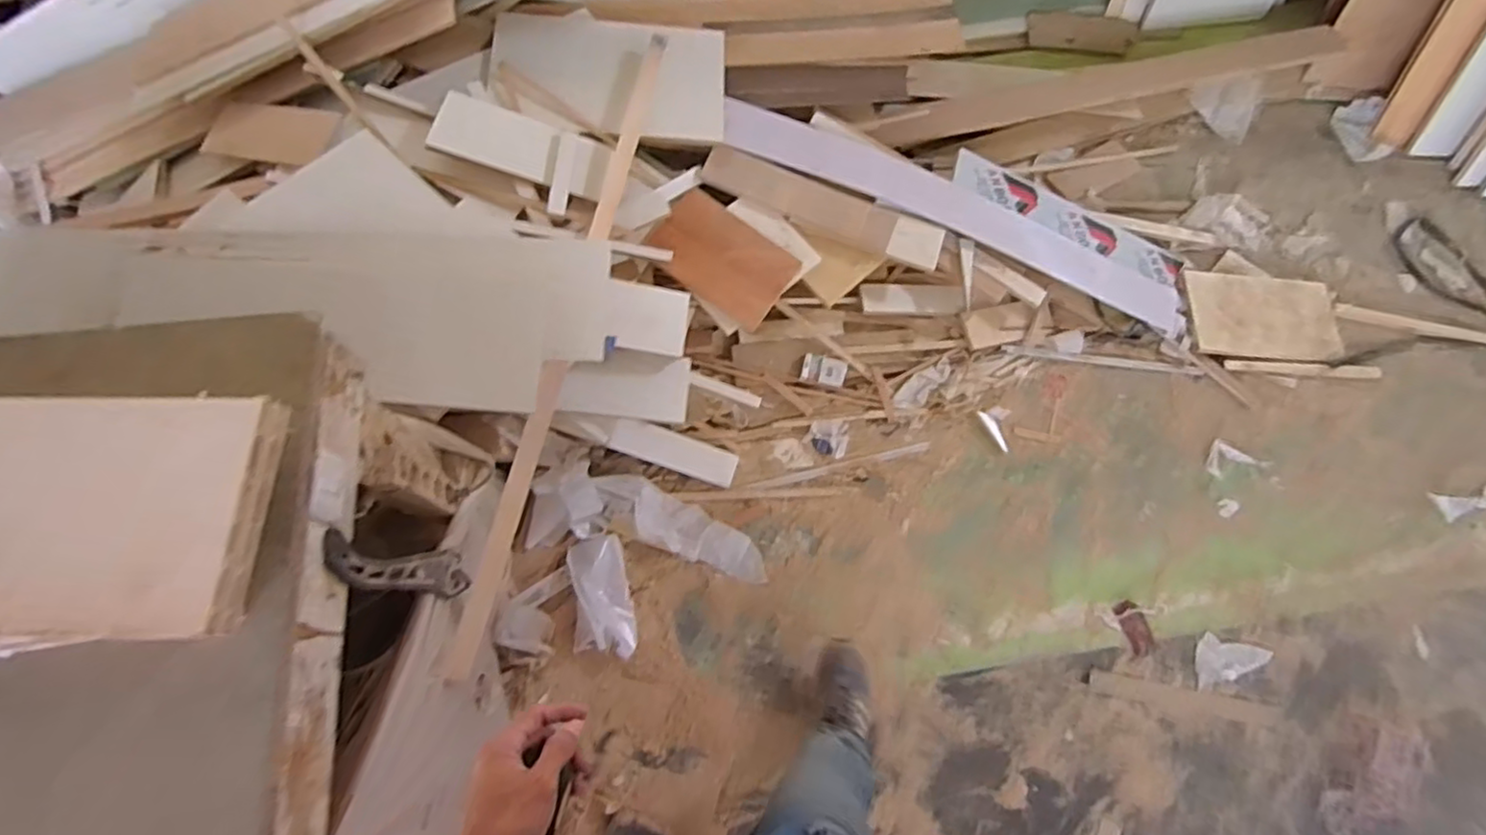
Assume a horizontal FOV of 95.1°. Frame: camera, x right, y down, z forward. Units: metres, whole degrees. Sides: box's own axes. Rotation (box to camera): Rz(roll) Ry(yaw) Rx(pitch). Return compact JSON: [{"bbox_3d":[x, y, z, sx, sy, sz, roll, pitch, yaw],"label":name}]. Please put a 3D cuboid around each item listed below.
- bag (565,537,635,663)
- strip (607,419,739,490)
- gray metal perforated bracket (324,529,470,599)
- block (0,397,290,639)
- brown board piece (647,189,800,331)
[{"bbox_3d":[-0.279,0.367,1.394,0.119,0.056,0.242,-1,72,-24],"label":"bag"},{"bbox_3d":[-0.148,0.075,1.481,0.278,0.021,0.077,21,95,-16],"label":"strip"},{"bbox_3d":[-0.471,0.212,0.957,0.028,0.383,0.073,-11,70,-4],"label":"gray metal perforated bracket"},{"bbox_3d":[-0.721,0.090,0.642,0.497,0.058,0.240,0,70,-1],"label":"block"},{"bbox_3d":[-0.045,-0.347,1.497,0.295,0.021,0.187,34,104,-6],"label":"brown board piece"}]

